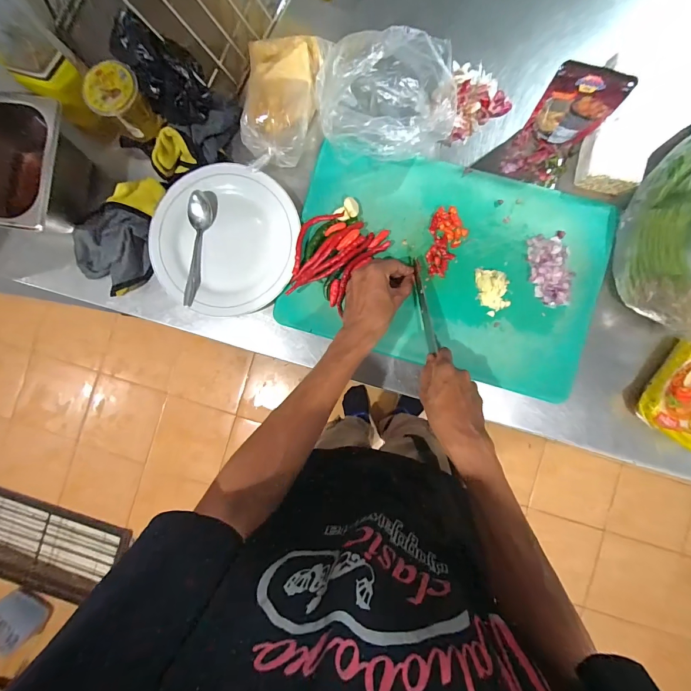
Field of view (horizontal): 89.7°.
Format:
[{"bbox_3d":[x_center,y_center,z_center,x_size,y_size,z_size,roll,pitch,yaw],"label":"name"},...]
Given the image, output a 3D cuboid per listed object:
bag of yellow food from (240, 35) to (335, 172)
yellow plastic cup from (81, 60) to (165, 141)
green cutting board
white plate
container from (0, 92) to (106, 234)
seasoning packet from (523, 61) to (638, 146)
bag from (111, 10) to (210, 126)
[{"bbox_3d":[-0.084,-0.348,0.477,0.108,0.069,0.177,2,90,4],"label":"bag of yellow food"},{"bbox_3d":[-0.302,-0.330,0.475,0.059,0.070,0.068,38,92,3],"label":"yellow plastic cup"},{"bbox_3d":[0.144,-0.115,0.503,0.438,0.020,0.288,15,90,3],"label":"green cutting board"},{"bbox_3d":[-0.179,-0.157,0.518,0.212,0.020,0.214,0,90,4],"label":"white plate"},{"bbox_3d":[-0.447,-0.241,0.491,0.145,0.103,0.173,10,90,4],"label":"container"},{"bbox_3d":[0.299,-0.310,0.458,0.088,0.106,0.015,18,80,4],"label":"seasoning packet"},{"bbox_3d":[-0.239,-0.356,0.456,0.086,0.081,0.106,-24,87,1],"label":"bag"}]

